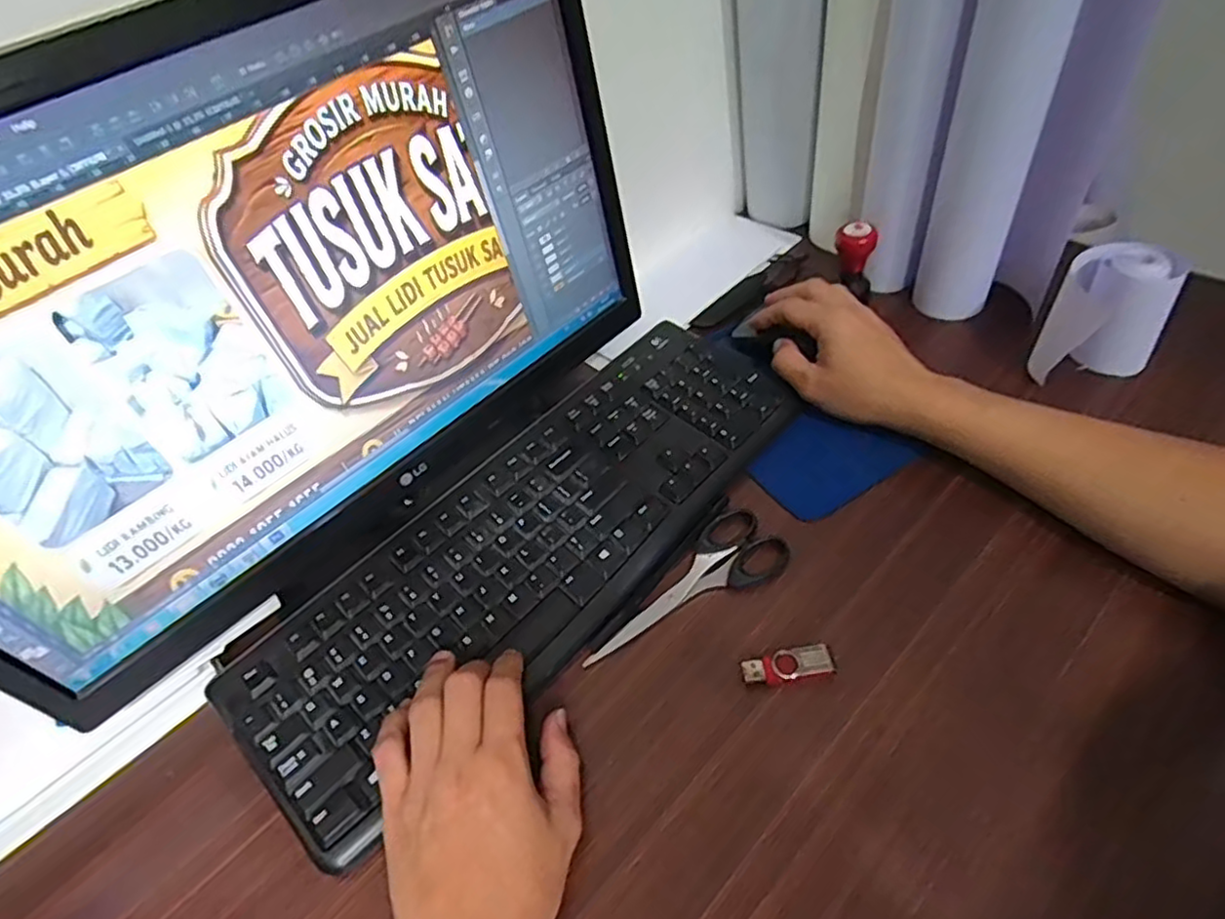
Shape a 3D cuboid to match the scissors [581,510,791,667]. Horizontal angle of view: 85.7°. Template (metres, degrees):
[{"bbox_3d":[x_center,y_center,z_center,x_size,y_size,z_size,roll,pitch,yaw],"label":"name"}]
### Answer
[{"bbox_3d":[0.046,0.085,0.434,0.151,0.007,0.055,-30,58,-18],"label":"scissors"}]

